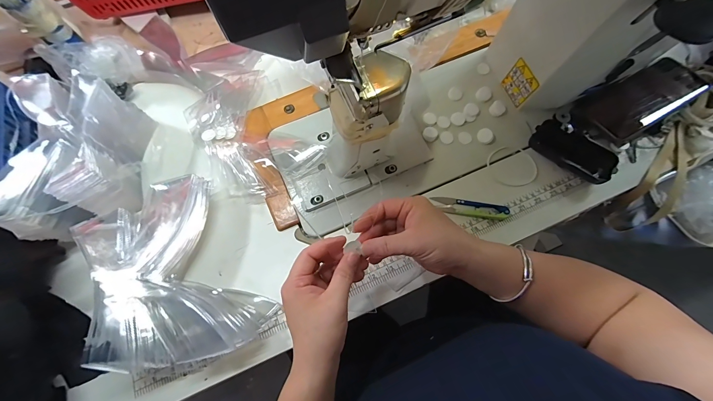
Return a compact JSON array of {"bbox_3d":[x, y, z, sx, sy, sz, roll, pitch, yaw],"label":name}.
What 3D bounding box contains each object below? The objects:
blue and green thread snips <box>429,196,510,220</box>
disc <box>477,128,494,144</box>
[{"bbox_3d":[0.159,0.009,0.420,0.102,0.014,0.022,9,70,5],"label":"blue and green thread snips"},{"bbox_3d":[0.191,-0.095,0.451,0.023,0.015,0.017,36,74,14],"label":"disc"}]

